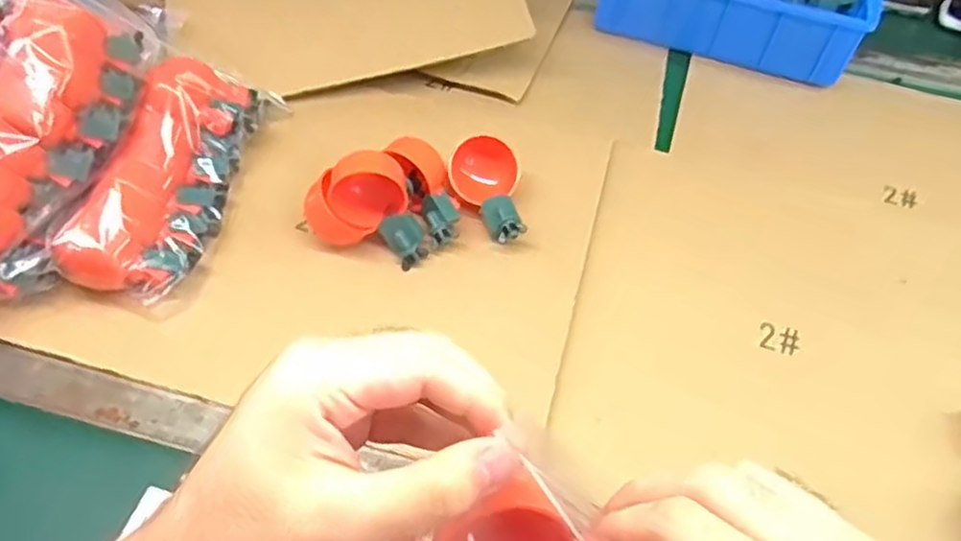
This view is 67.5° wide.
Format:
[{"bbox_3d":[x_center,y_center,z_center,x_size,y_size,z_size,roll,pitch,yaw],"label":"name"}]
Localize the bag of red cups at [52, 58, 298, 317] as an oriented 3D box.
[{"bbox_3d":[-0.257,-0.088,0.611,0.088,0.077,0.248,9,52,2],"label":"bag of red cups"}]

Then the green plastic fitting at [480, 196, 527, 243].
[{"bbox_3d":[0.019,-0.041,0.623,0.027,0.025,0.044,-12,54,-14],"label":"green plastic fitting"}]

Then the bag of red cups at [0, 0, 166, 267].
[{"bbox_3d":[-0.336,-0.105,0.535,0.066,0.092,0.259,19,69,10],"label":"bag of red cups"}]

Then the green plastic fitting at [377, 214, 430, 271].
[{"bbox_3d":[-0.064,-0.027,0.608,0.028,0.038,0.038,-36,62,-29],"label":"green plastic fitting"}]

